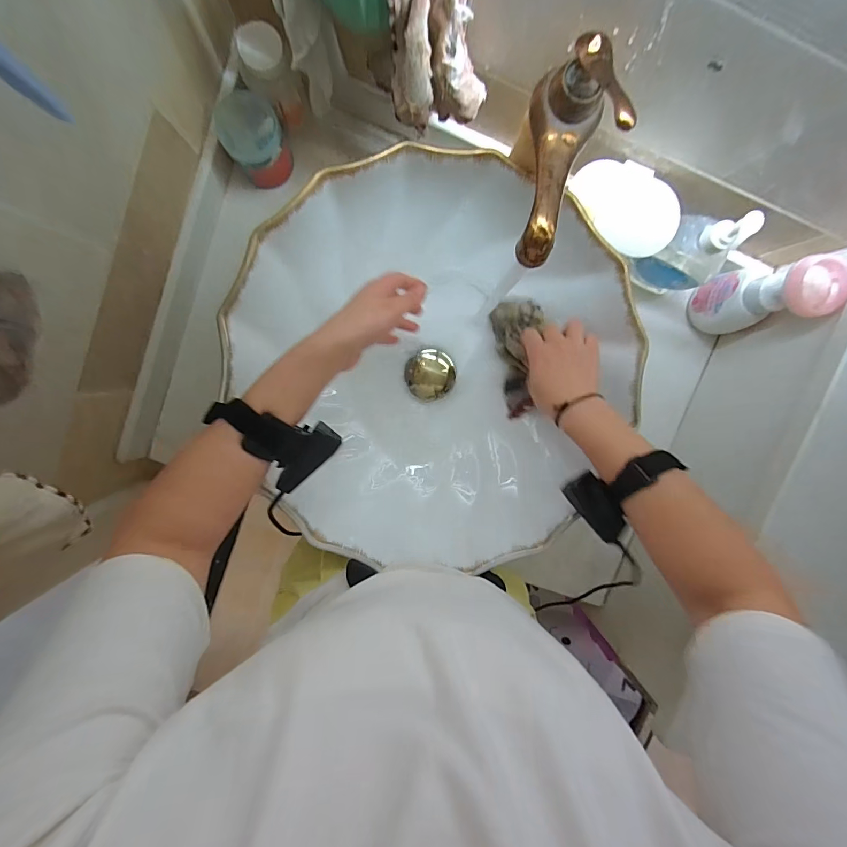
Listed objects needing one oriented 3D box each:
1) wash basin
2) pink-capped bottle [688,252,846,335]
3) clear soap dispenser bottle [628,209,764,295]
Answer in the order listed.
[{"bbox_3d":[0.024,-0.065,0.494,0.397,0.117,0.429,0,97,-4],"label":"wash basin"},{"bbox_3d":[0.428,-0.159,0.529,0.060,0.165,0.073,0,97,-4],"label":"pink-capped bottle"},{"bbox_3d":[0.323,-0.202,0.510,0.091,0.179,0.058,42,92,-7],"label":"clear soap dispenser bottle"}]

